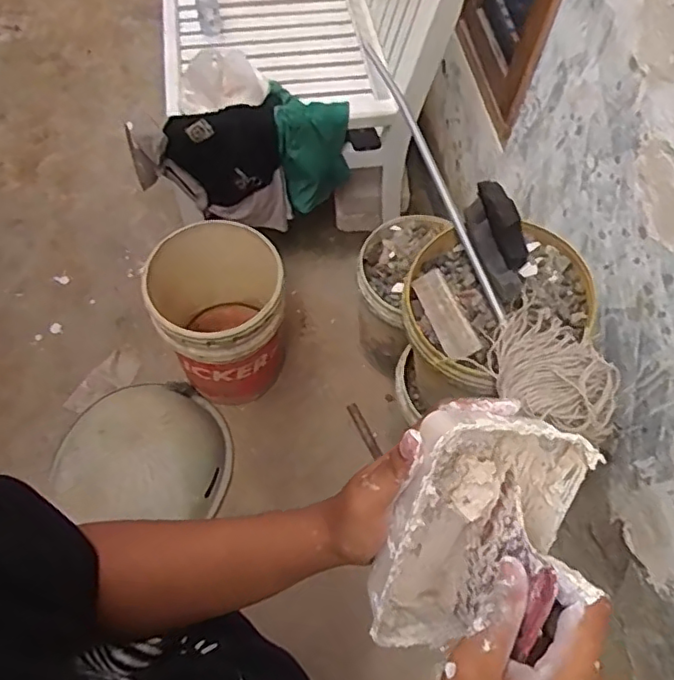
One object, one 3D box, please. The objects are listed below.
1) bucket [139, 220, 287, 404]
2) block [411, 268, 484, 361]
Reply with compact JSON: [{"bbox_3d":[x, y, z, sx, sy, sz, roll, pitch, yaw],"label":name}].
[{"bbox_3d":[-0.290,-0.039,1.500,0.306,0.428,0.316,1,60,-3],"label":"bucket"},{"bbox_3d":[0.177,-0.043,0.962,0.053,0.012,0.168,-28,59,10],"label":"block"}]

